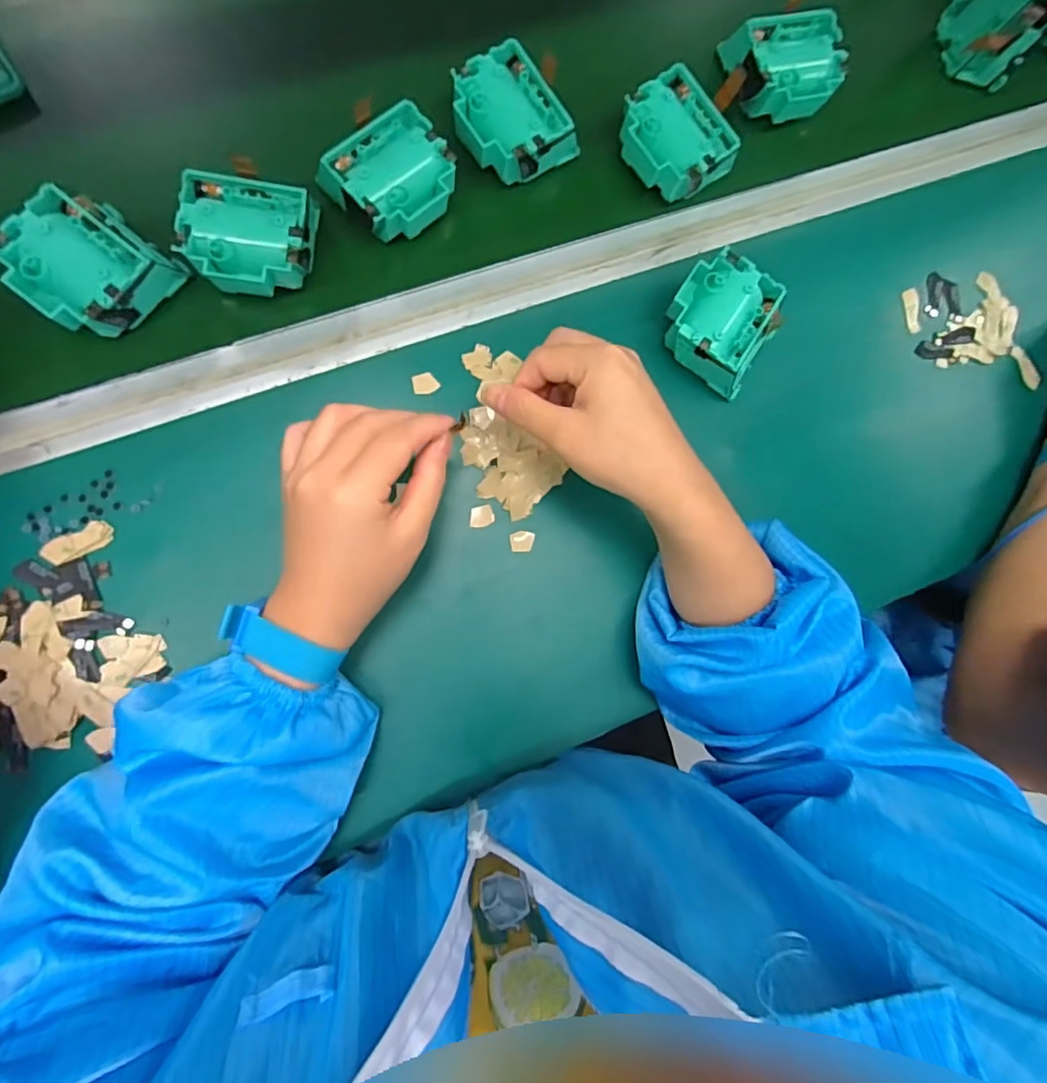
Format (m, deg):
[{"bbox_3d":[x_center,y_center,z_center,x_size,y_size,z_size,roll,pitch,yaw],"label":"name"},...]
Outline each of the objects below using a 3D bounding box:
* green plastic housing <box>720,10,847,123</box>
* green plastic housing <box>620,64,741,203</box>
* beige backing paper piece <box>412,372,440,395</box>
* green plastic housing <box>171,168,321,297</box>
[{"bbox_3d":[0.200,-0.363,0.451,0.079,0.047,0.074,-11,88,-10],"label":"green plastic housing"},{"bbox_3d":[0.109,-0.294,0.425,0.070,0.031,0.076,-34,92,-9],"label":"green plastic housing"},{"bbox_3d":[-0.068,-0.110,0.404,0.018,0.004,0.015,-10,98,-7],"label":"beige backing paper piece"},{"bbox_3d":[-0.179,-0.197,0.378,0.076,0.035,0.071,4,85,-10],"label":"green plastic housing"}]

